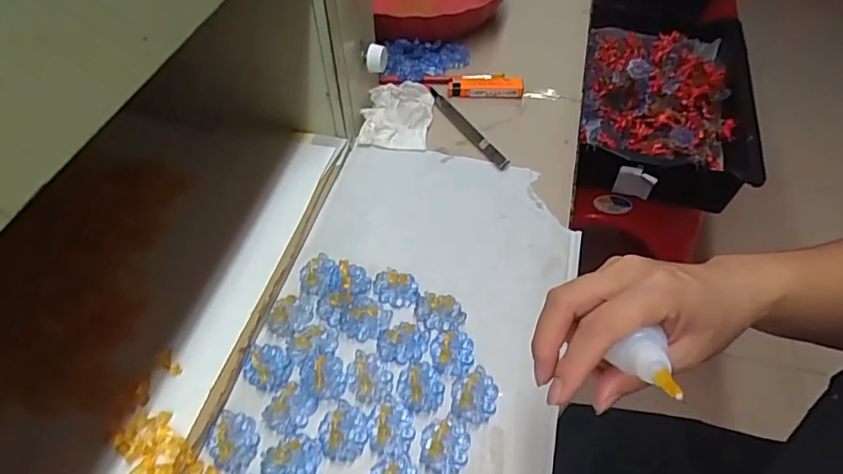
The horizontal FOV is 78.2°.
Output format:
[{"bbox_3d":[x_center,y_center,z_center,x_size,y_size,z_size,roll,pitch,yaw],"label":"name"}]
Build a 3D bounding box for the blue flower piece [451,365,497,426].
[{"bbox_3d":[0.036,0.107,0.352,0.030,0.006,0.038,8,52,7],"label":"blue flower piece"}]

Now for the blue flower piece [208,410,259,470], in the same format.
[{"bbox_3d":[-0.121,0.131,0.334,0.031,0.009,0.035,8,52,6],"label":"blue flower piece"}]

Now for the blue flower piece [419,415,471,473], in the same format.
[{"bbox_3d":[0.015,0.134,0.332,0.030,0.004,0.036,9,52,7],"label":"blue flower piece"}]

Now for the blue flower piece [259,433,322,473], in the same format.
[{"bbox_3d":[-0.083,0.141,0.328,0.036,0.005,0.031,1,51,1],"label":"blue flower piece"}]

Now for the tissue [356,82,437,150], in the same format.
[{"bbox_3d":[-0.024,-0.128,0.527,0.068,0.020,0.077,4,51,3],"label":"tissue"}]

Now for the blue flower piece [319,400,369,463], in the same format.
[{"bbox_3d":[-0.051,0.126,0.337,0.031,0.007,0.035,19,54,14],"label":"blue flower piece"}]

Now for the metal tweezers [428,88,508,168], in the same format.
[{"bbox_3d":[0.045,-0.114,0.526,0.014,0.011,0.137,-22,56,-21],"label":"metal tweezers"}]

